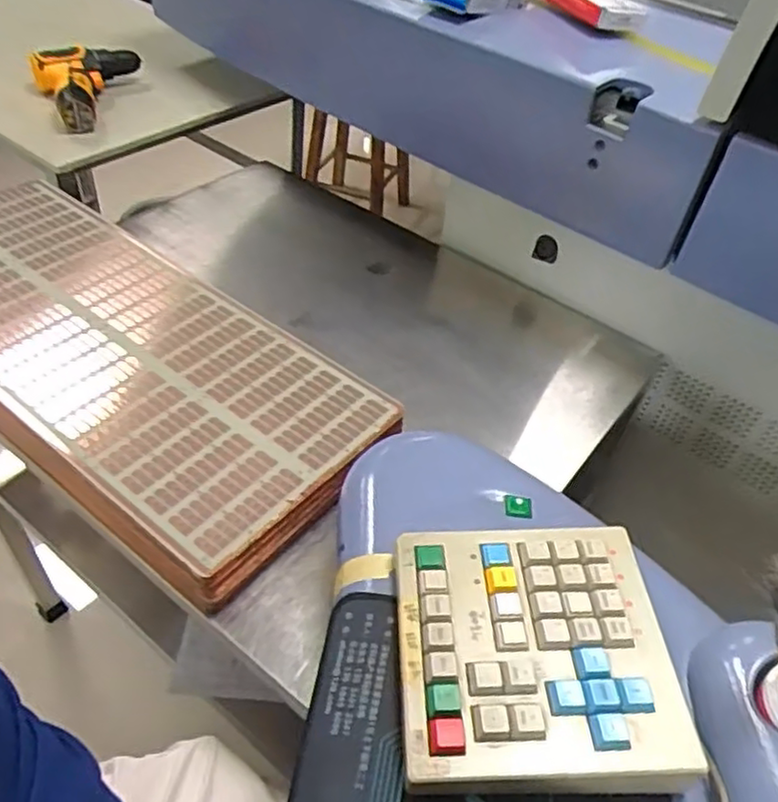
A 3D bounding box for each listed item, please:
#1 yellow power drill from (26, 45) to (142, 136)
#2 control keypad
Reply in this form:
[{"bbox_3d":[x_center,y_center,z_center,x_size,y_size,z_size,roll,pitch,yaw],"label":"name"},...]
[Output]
[{"bbox_3d":[-0.434,-0.474,1.013,0.158,0.052,0.190,-19,51,-24],"label":"yellow power drill"},{"bbox_3d":[0.086,0.145,0.410,0.156,0.029,0.158,3,45,-5],"label":"control keypad"}]

